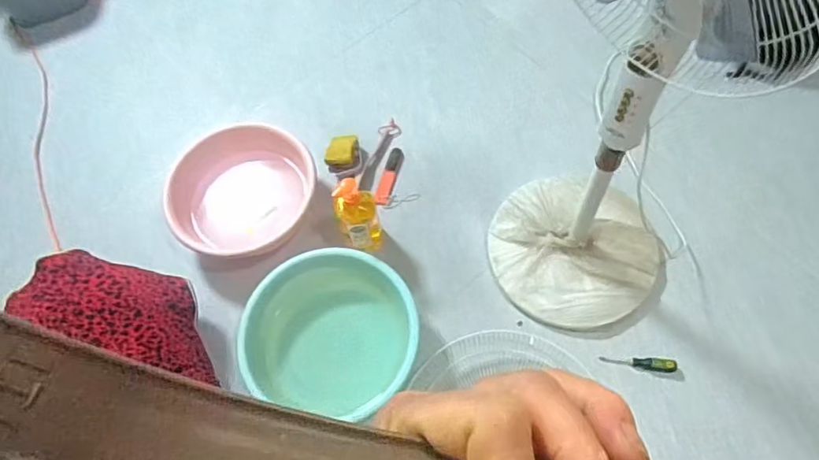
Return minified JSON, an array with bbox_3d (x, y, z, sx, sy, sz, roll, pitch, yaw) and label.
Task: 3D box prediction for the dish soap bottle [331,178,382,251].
[{"bbox_3d":[-0.120,-0.020,1.323,0.099,0.258,0.068,-8,64,-1],"label":"dish soap bottle"}]

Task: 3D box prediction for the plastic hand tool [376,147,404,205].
[{"bbox_3d":[-0.053,-0.145,1.518,0.037,0.014,0.171,13,66,10],"label":"plastic hand tool"}]

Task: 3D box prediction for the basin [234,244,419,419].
[{"bbox_3d":[-0.170,0.241,1.271,0.393,0.140,0.373,10,65,8],"label":"basin"}]

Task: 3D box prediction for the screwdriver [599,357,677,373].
[{"bbox_3d":[0.511,0.296,1.251,0.163,0.019,0.027,6,65,6],"label":"screwdriver"}]

